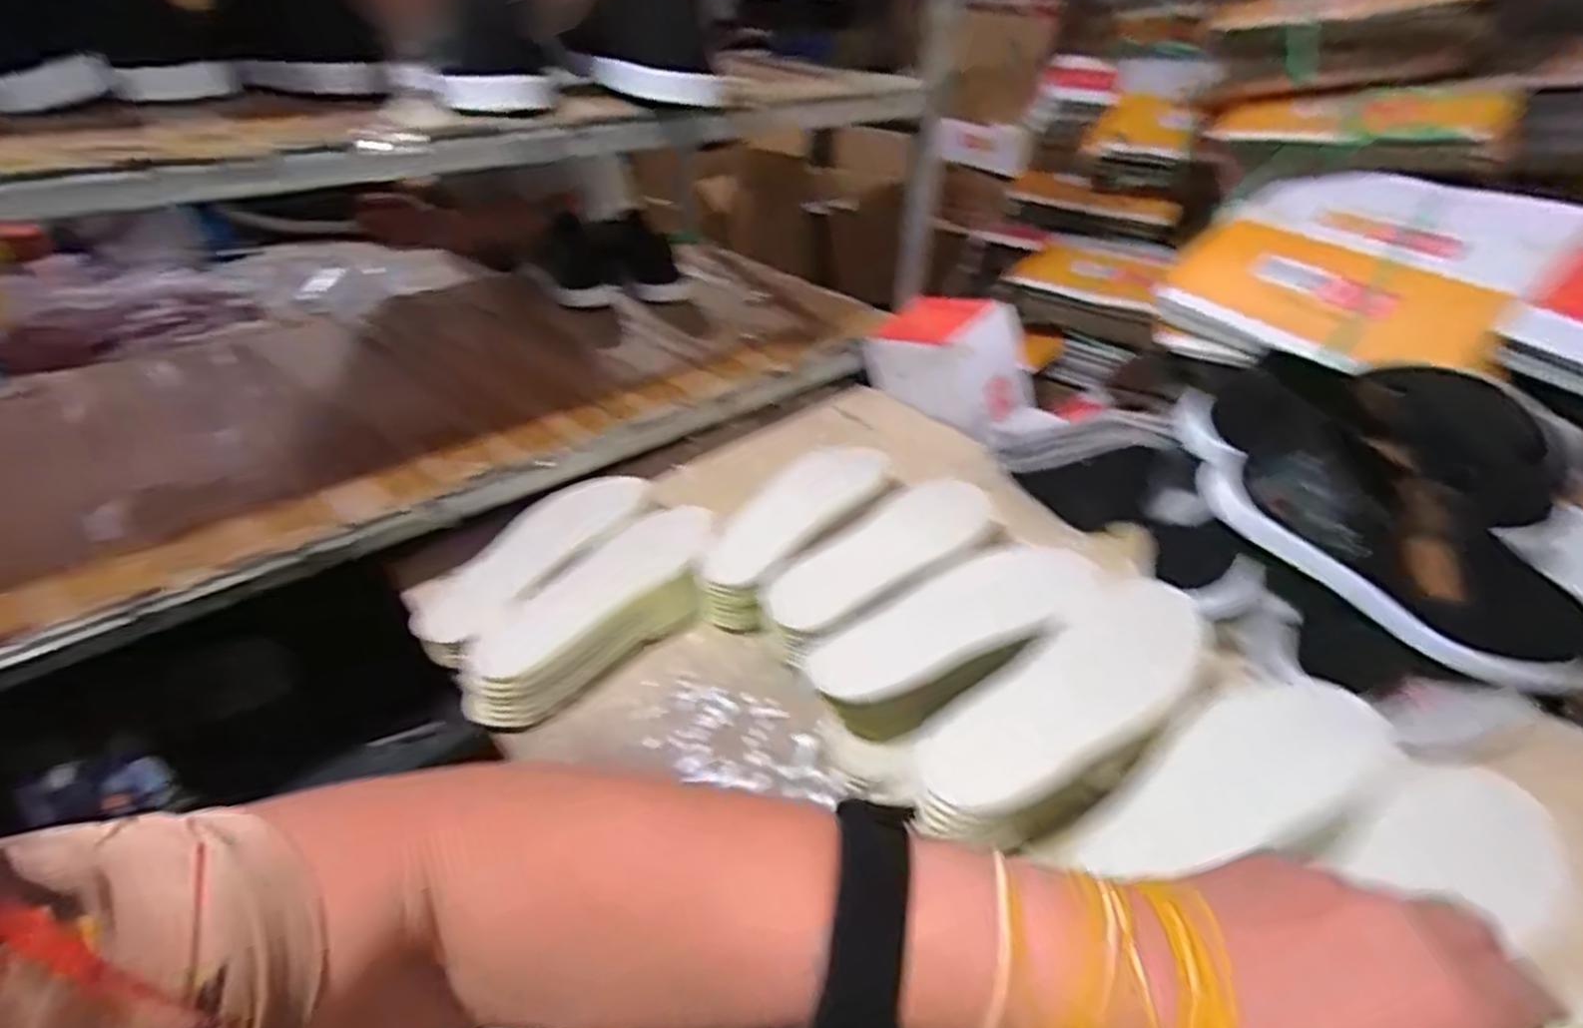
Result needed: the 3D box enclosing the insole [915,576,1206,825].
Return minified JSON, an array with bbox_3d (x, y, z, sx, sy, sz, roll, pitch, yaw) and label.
[{"bbox_3d":[0.187,0.115,0.506,0.263,0.011,0.082,-24,43,-32],"label":"insole"}]

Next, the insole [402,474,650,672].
[{"bbox_3d":[-0.233,0.032,0.694,0.093,0.021,0.254,19,38,21],"label":"insole"}]

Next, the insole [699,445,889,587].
[{"bbox_3d":[0.009,-0.009,0.720,0.080,0.030,0.246,24,41,27],"label":"insole"}]

